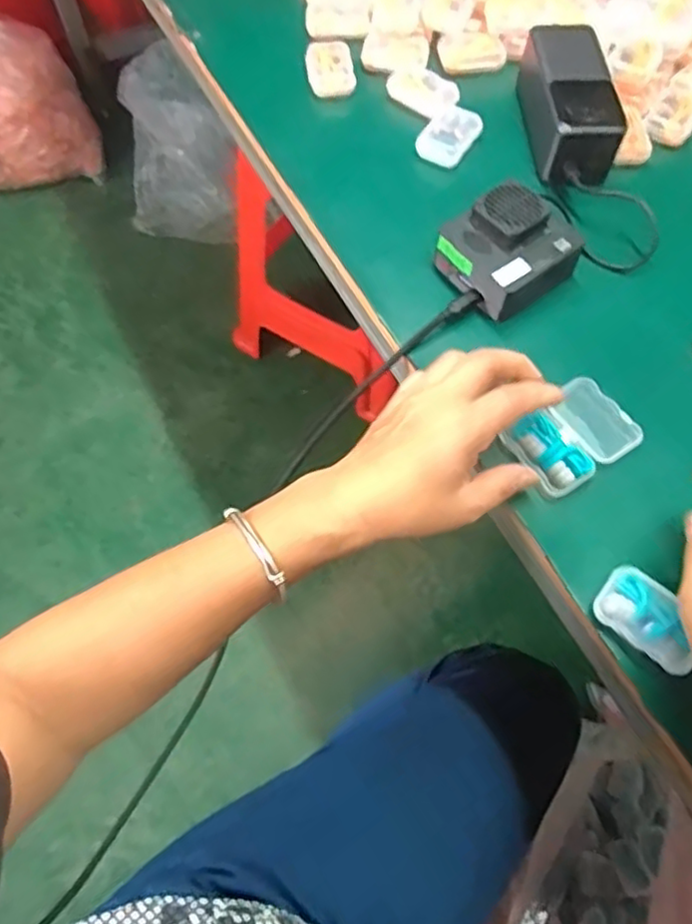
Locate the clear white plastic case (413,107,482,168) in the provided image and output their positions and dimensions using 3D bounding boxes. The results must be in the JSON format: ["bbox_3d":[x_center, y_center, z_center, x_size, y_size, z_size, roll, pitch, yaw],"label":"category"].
[{"bbox_3d":[0.084,-0.262,0.529,0.037,0.016,0.056,31,67,14],"label":"clear white plastic case"}]

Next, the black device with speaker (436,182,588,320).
[{"bbox_3d":[0.114,-0.149,0.452,0.083,0.039,0.074,-40,71,-19],"label":"black device with speaker"}]

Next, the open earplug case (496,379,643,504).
[{"bbox_3d":[0.139,-0.017,0.404,0.076,0.015,0.054,-33,69,-12],"label":"open earplug case"}]

